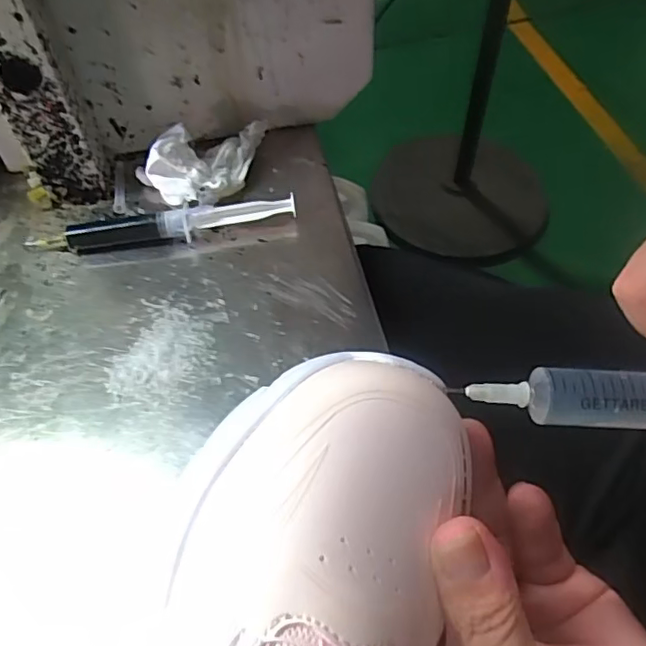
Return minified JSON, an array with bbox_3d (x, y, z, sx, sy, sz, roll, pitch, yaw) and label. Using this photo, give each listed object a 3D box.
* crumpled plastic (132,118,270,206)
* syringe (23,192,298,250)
[{"bbox_3d":[-0.078,-0.107,0.388,0.089,0.034,0.054,-16,57,-9],"label":"crumpled plastic"},{"bbox_3d":[-0.101,-0.062,0.374,0.167,0.016,0.015,-9,56,-5],"label":"syringe"}]

